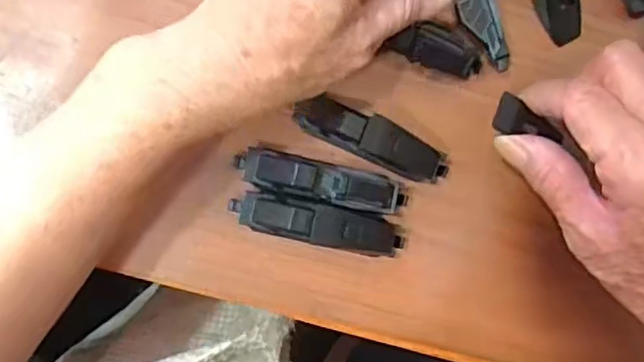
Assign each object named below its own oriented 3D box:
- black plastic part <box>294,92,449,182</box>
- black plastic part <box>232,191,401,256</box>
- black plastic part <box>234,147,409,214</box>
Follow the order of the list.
[{"bbox_3d":[0.025,-0.019,0.309,0.077,0.025,0.021,18,88,-8],"label":"black plastic part"},{"bbox_3d":[0.000,0.020,0.306,0.082,0.023,0.018,12,89,-8],"label":"black plastic part"},{"bbox_3d":[0.001,0.001,0.309,0.083,0.019,0.018,12,89,-8],"label":"black plastic part"}]

